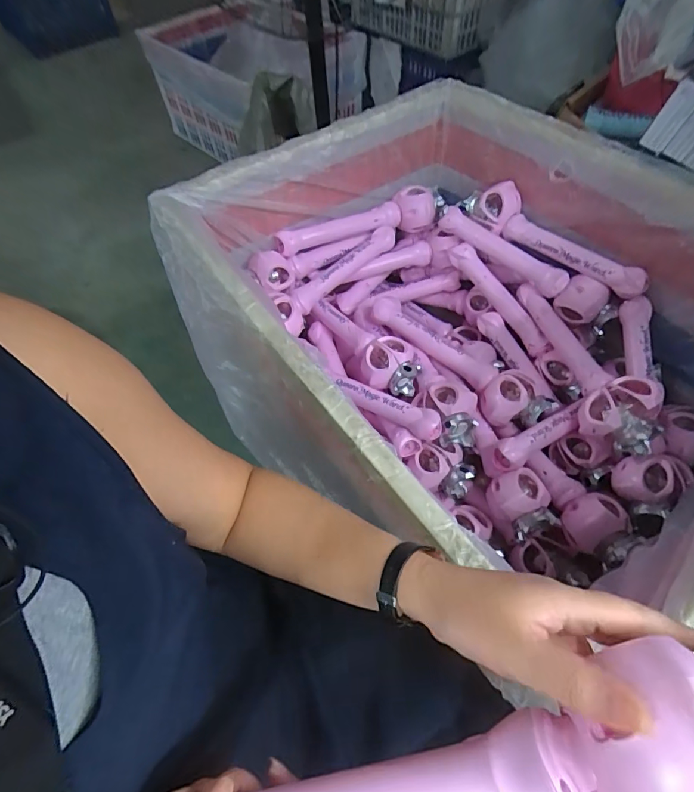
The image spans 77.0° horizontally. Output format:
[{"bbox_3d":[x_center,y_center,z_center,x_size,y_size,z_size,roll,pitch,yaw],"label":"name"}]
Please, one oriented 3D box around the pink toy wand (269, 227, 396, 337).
[{"bbox_3d":[-0.019,-0.230,0.838,0.058,0.053,0.291,37,66,24],"label":"pink toy wand"}]

